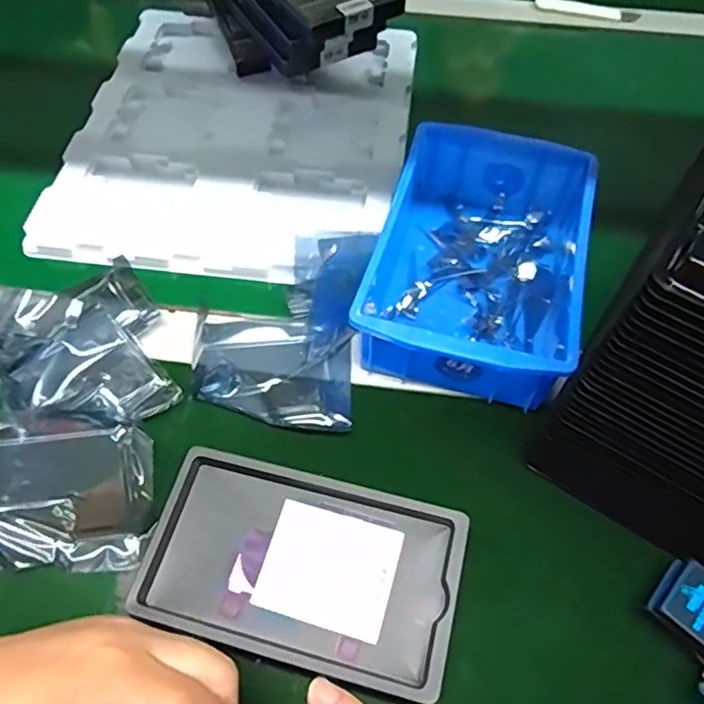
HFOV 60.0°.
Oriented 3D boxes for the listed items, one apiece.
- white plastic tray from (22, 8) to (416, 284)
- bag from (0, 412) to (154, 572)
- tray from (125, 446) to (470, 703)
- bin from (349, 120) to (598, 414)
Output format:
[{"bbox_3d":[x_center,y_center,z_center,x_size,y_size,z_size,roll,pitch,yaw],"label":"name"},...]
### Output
[{"bbox_3d":[-0.094,-0.193,0.523,0.269,0.015,0.307,8,59,5],"label":"white plastic tray"},{"bbox_3d":[-0.175,0.073,0.346,0.122,0.041,0.091,7,59,4],"label":"bag"},{"bbox_3d":[-0.025,0.115,0.323,0.156,0.038,0.092,12,59,7],"label":"tray"},{"bbox_3d":[0.085,-0.068,0.421,0.123,0.062,0.202,15,60,9],"label":"bin"}]

